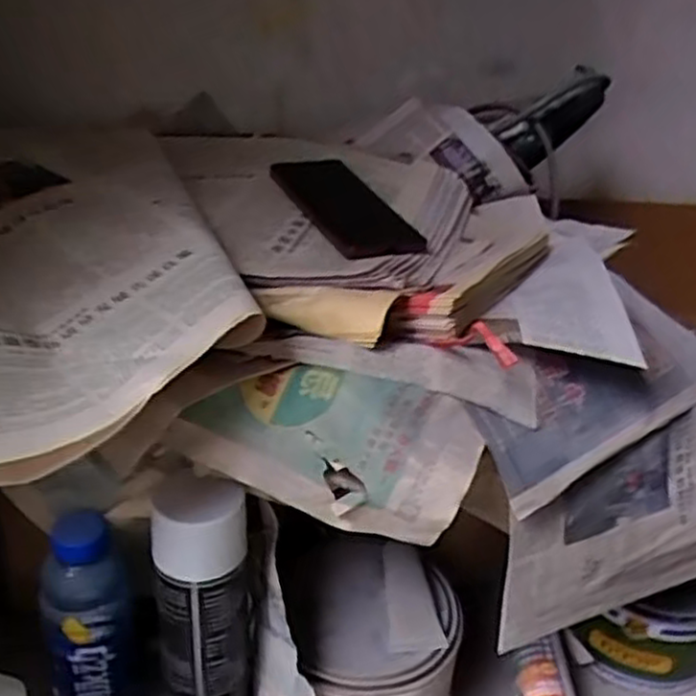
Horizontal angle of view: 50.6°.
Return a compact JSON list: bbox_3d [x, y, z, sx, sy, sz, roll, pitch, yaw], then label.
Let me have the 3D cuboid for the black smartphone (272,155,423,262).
[{"bbox_3d":[0.001,-0.122,0.632,0.087,0.012,0.166,-10,41,-31],"label":"black smartphone"}]

